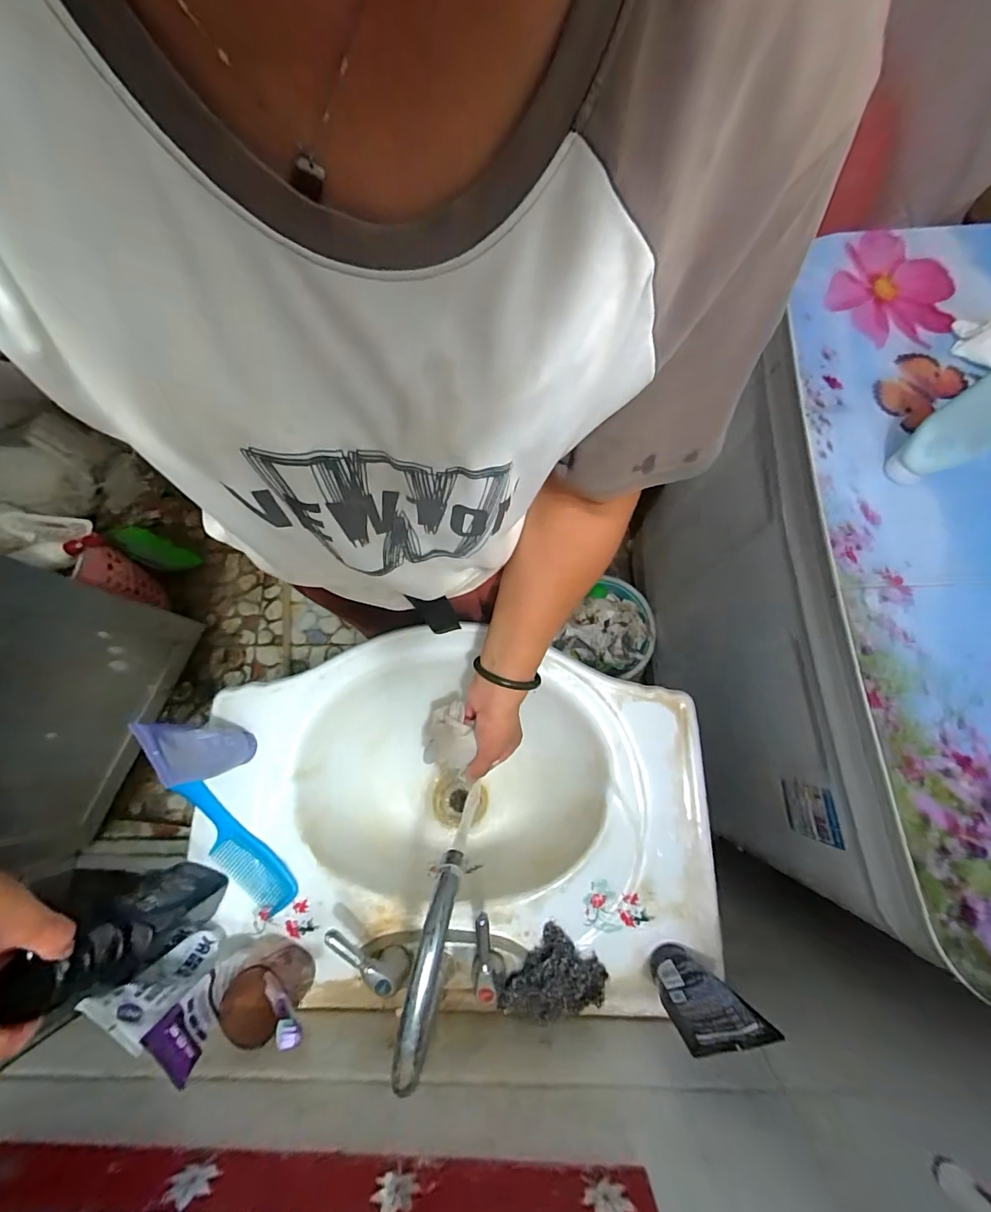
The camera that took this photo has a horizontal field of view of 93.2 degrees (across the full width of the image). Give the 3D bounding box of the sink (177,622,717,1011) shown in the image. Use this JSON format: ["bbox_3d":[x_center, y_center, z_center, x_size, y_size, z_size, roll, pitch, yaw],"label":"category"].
[{"bbox_3d":[-0.045,0.246,0.634,0.574,0.180,0.397,-2,76,0],"label":"sink"}]

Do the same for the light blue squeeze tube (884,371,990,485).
[{"bbox_3d":[0.434,-0.163,0.439,0.036,0.151,0.057,-28,77,-6],"label":"light blue squeeze tube"}]

